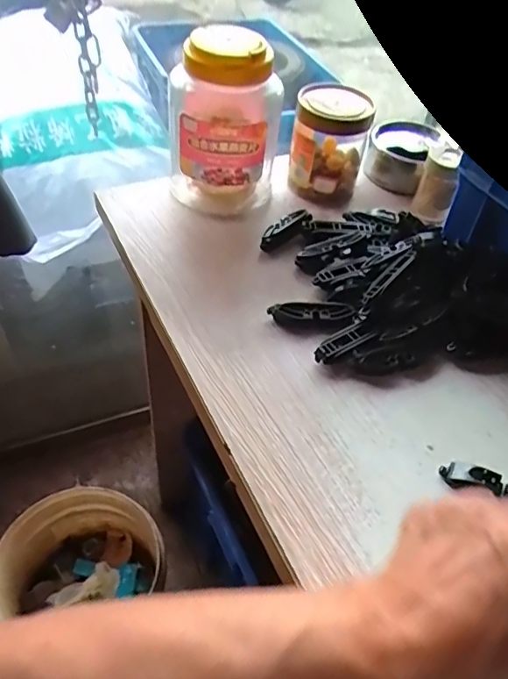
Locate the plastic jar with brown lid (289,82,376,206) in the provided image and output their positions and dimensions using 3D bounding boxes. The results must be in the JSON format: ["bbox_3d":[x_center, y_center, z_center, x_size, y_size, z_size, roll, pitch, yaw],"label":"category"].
[{"bbox_3d":[0.088,-0.229,0.610,0.085,0.115,0.082,3,49,-3],"label":"plastic jar with brown lid"}]

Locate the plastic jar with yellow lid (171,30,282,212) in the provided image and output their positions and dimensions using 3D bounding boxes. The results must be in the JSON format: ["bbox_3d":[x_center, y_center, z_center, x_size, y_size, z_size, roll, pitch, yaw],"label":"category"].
[{"bbox_3d":[-0.032,-0.232,0.564,0.115,0.169,0.096,3,49,-3],"label":"plastic jar with yellow lid"}]

